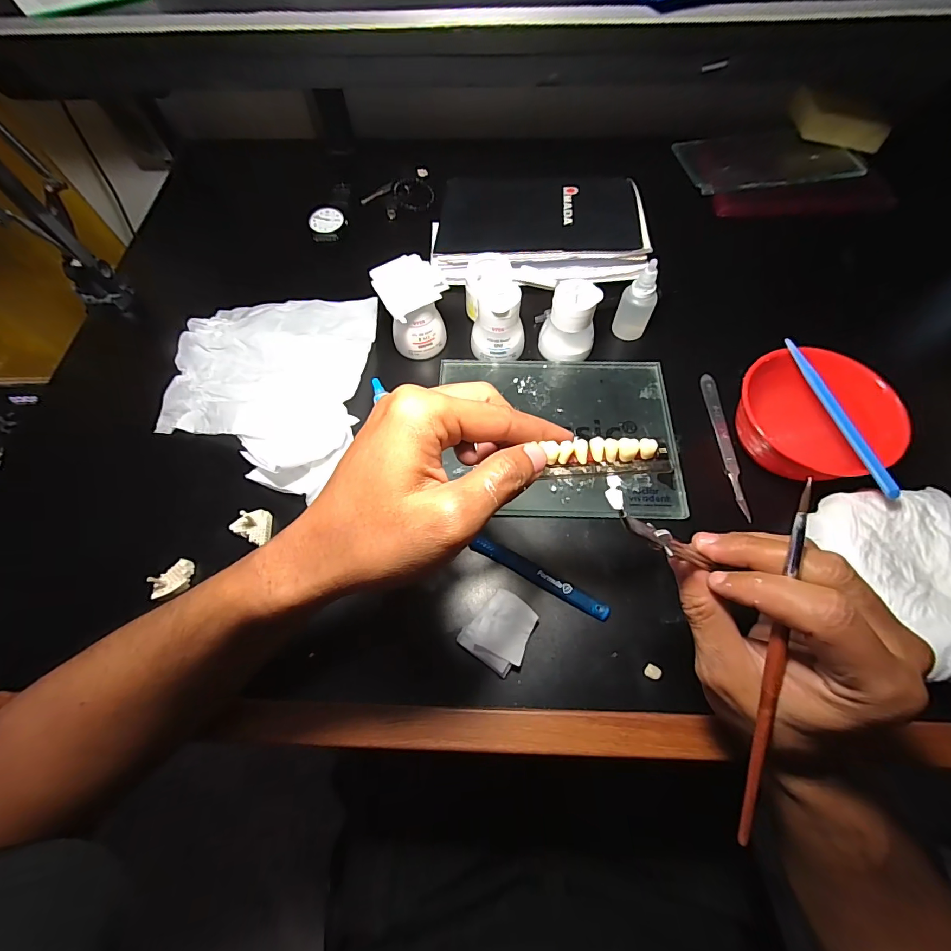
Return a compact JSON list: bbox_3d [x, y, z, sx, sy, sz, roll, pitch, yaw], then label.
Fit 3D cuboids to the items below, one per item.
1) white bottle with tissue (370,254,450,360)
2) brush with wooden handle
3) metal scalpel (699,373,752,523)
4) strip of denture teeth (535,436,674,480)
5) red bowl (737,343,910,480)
[{"bbox_3d":[-0.054,-0.149,0.383,0.054,0.062,0.066,-24,67,-10],"label":"white bottle with tissue"},{"bbox_3d":[0.136,0.089,0.194,0.005,0.005,0.177,6,97,4],"label":"brush with wooden handle"},{"bbox_3d":[0.212,-0.029,0.359,0.012,0.009,0.137,0,65,1],"label":"metal scalpel"},{"bbox_3d":[0.066,-0.009,0.211,0.063,0.008,0.018,-3,67,-2],"label":"strip of denture teeth"},{"bbox_3d":[0.262,-0.045,0.333,0.095,0.045,0.107,-32,69,-14],"label":"red bowl"}]

